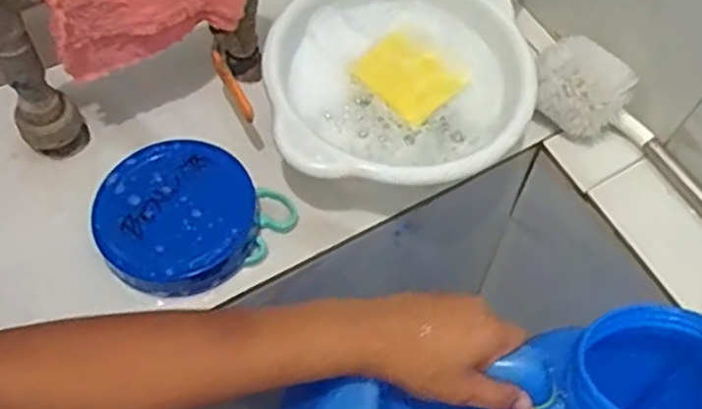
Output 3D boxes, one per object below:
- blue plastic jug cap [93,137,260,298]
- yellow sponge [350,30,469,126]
[{"bbox_3d":[-0.131,0.010,0.547,0.115,0.040,0.115,2,61,-3],"label":"blue plastic jug cap"},{"bbox_3d":[0.047,-0.105,0.582,0.065,0.017,0.072,-39,70,-22],"label":"yellow sponge"}]

